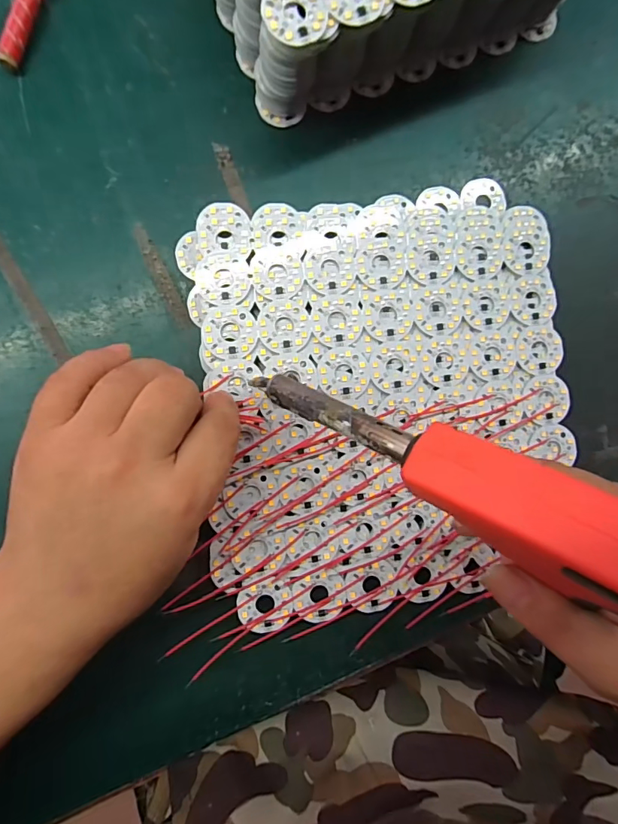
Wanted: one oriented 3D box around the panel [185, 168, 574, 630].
[{"bbox_3d":[0.048,-0.010,0.272,0.216,0.012,0.240,-7,88,-7],"label":"panel"}]

